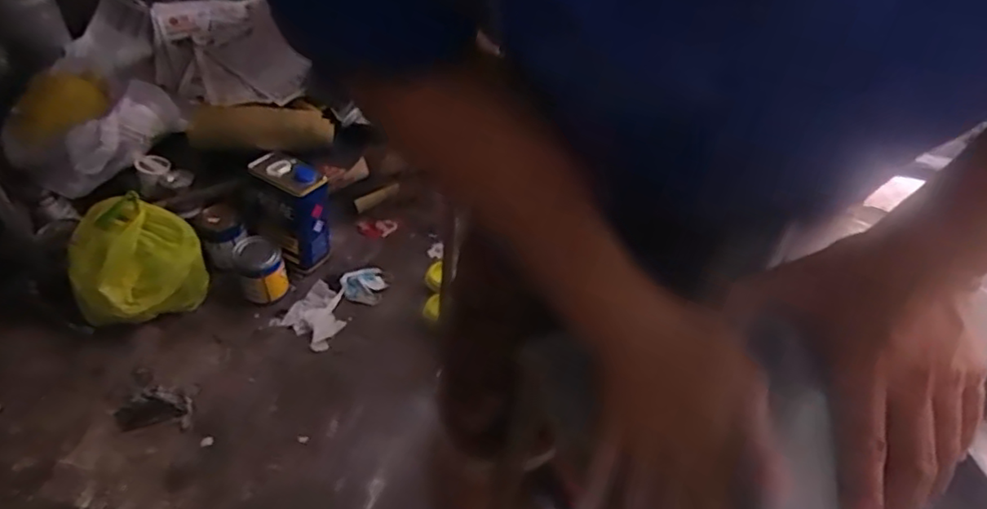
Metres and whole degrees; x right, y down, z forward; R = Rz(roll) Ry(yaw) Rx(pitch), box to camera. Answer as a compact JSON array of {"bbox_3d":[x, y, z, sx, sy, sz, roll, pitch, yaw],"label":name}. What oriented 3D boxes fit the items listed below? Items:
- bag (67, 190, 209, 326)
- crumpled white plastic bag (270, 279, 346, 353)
[{"bbox_3d":[-0.780,0.019,1.320,0.232,0.218,0.207,-1,46,-6],"label":"bag"},{"bbox_3d":[-0.414,0.141,1.430,0.147,0.009,0.171,24,50,17],"label":"crumpled white plastic bag"}]

